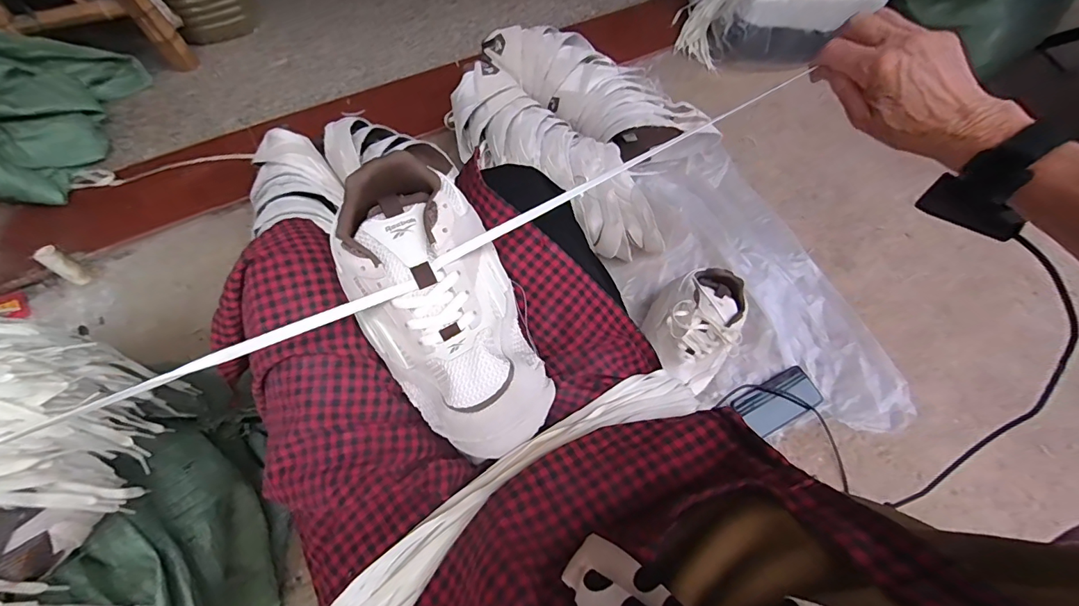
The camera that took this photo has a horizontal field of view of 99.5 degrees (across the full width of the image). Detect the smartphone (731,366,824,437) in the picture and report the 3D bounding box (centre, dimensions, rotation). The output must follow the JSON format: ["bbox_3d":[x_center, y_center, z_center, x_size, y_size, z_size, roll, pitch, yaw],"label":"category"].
[{"bbox_3d":[0.422,0.174,0.807,0.149,0.007,0.077,-27,77,-8],"label":"smartphone"}]

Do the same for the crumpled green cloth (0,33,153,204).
[{"bbox_3d":[-0.970,-0.406,0.918,0.320,0.158,0.377,-36,66,-20],"label":"crumpled green cloth"}]

